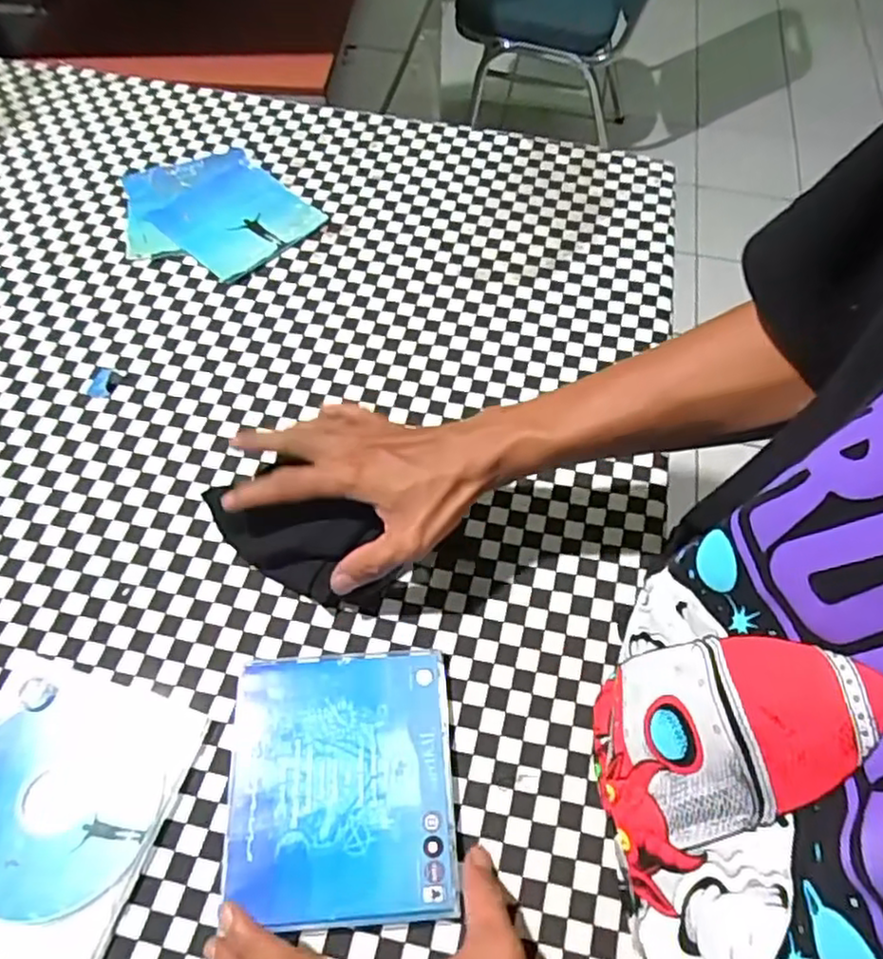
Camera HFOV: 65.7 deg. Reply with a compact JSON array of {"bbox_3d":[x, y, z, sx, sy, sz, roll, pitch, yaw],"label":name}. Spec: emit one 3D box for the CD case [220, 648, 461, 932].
[{"bbox_3d":[-0.057,0.168,0.387,0.124,0.009,0.140,-3,59,-3],"label":"CD case"}]

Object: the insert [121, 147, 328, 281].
[{"bbox_3d":[-0.218,-0.250,0.635,0.149,0.008,0.175,-39,67,-21],"label":"insert"}]

